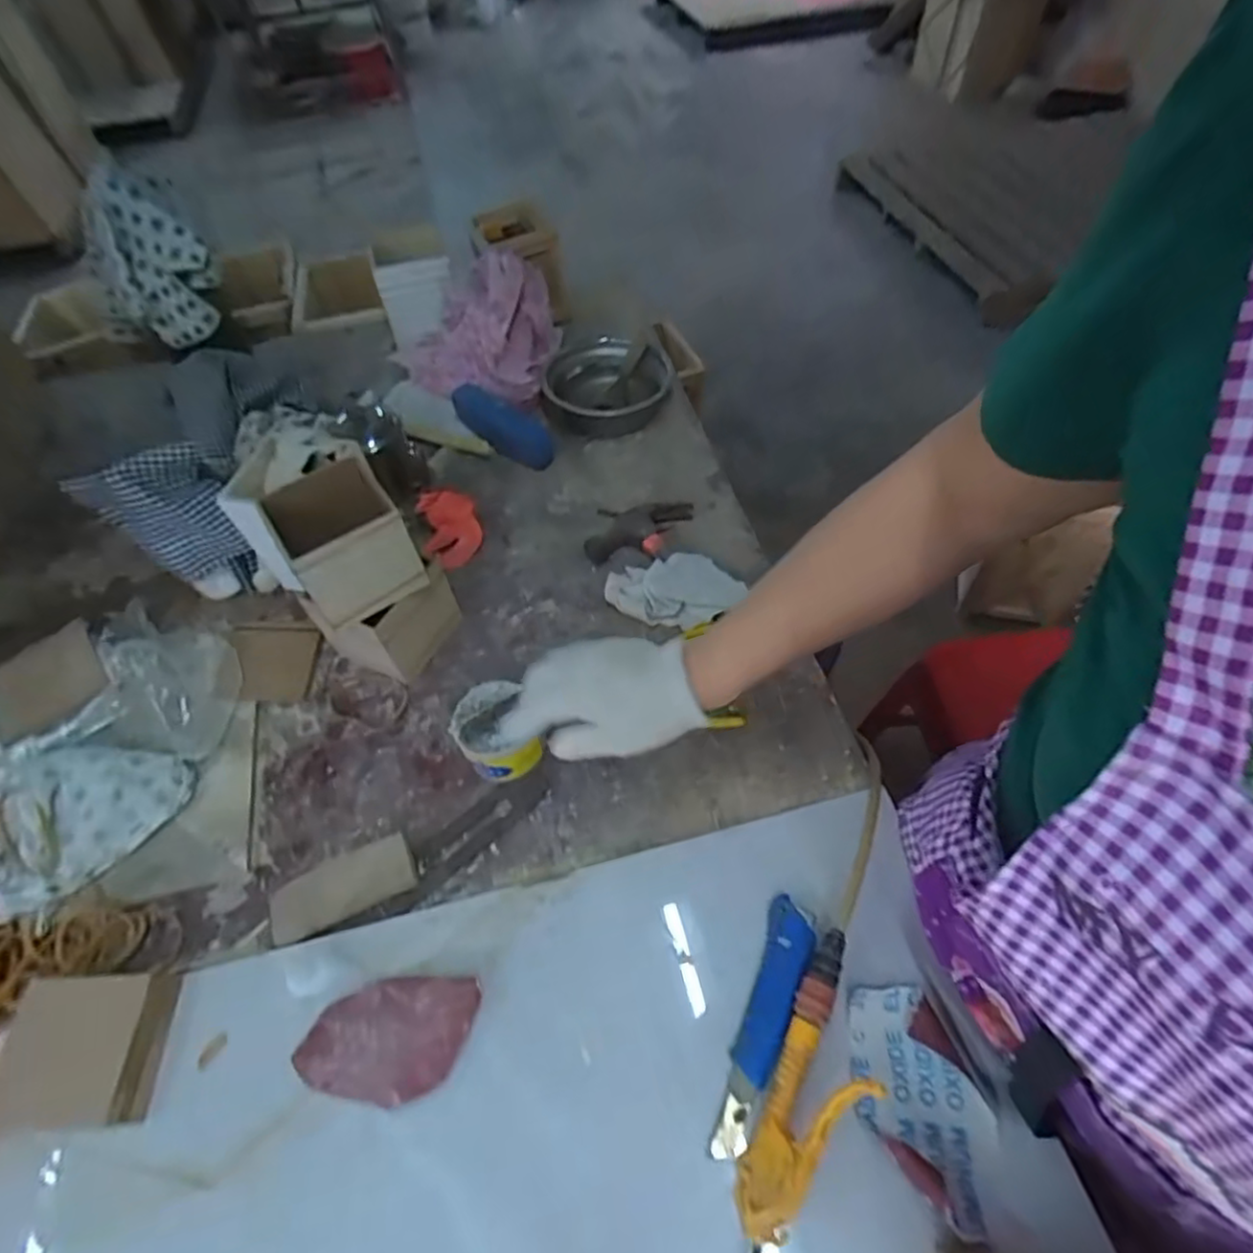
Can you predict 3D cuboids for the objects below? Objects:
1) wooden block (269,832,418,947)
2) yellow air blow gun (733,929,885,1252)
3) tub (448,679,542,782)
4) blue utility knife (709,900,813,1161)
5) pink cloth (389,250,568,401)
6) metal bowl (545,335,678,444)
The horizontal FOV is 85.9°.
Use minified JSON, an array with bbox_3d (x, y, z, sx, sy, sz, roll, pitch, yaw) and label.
[{"bbox_3d":[-0.241,0.224,0.576,0.115,0.024,0.047,-25,57,-13],"label":"wooden block"},{"bbox_3d":[0.113,0.328,0.433,0.057,0.063,0.259,21,59,18],"label":"yellow air blow gun"},{"bbox_3d":[-0.123,0.101,0.633,0.068,0.055,0.082,-23,56,-11],"label":"tub"},{"bbox_3d":[0.103,0.289,0.493,0.036,0.014,0.172,16,58,15],"label":"blue utility knife"},{"bbox_3d":[-0.205,-0.395,0.921,0.231,0.130,0.180,-12,55,-4],"label":"pink cloth"},{"bbox_3d":[-0.029,-0.319,0.894,0.160,0.067,0.168,-2,55,3],"label":"metal bowl"}]

